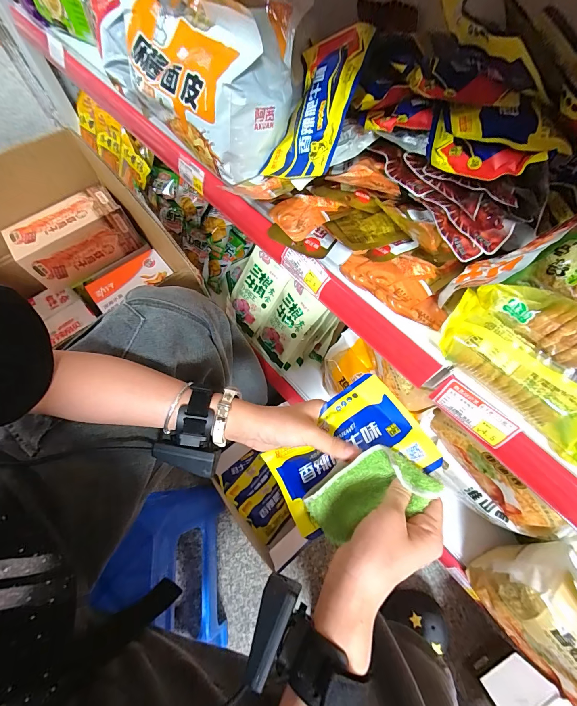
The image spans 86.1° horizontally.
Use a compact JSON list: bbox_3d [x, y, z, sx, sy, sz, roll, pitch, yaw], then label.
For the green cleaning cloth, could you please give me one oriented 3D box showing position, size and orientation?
[{"bbox_3d":[0.073,0.134,0.290,0.115,0.033,0.059,-37,98,4],"label":"green cleaning cloth"}]

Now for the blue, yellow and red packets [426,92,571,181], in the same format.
[{"bbox_3d":[0.187,-0.198,0.285,0.105,0.034,0.068,14,67,7],"label":"blue, yellow and red packets"}]

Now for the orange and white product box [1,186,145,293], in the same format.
[{"bbox_3d":[-0.473,-0.255,0.692,0.227,0.106,0.110,-36,70,-14],"label":"orange and white product box"}]

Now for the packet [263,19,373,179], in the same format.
[{"bbox_3d":[0.028,-0.289,0.371,0.104,0.014,0.160,22,97,42],"label":"packet"}]

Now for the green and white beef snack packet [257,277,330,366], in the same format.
[{"bbox_3d":[-0.003,-0.062,0.671,0.023,0.180,0.098,-12,57,-51],"label":"green and white beef snack packet"}]

